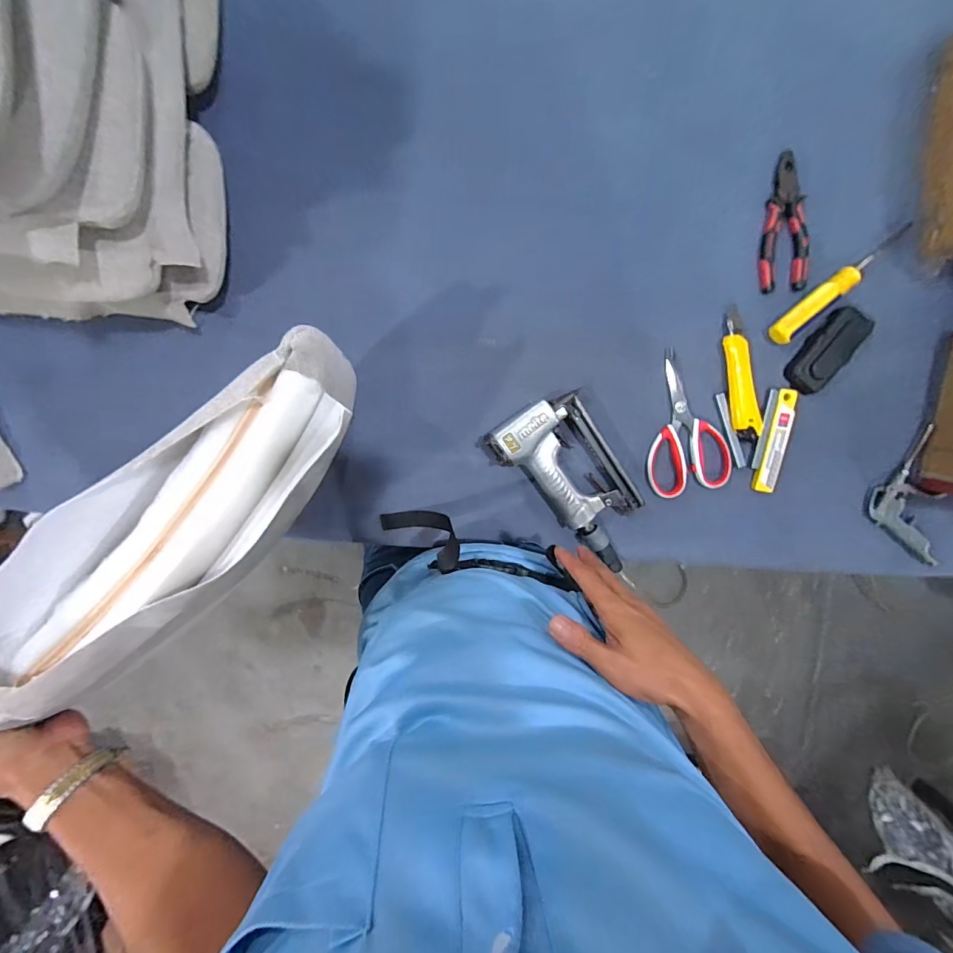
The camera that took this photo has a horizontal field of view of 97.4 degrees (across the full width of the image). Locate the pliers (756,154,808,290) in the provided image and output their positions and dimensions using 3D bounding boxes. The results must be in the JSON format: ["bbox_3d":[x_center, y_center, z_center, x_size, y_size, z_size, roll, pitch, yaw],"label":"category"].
[{"bbox_3d":[0.372,-0.307,0.508,0.058,0.010,0.152,-7,98,1],"label":"pliers"}]

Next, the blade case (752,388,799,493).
[{"bbox_3d":[0.392,-0.045,0.545,0.027,0.006,0.134,9,98,-2],"label":"blade case"}]

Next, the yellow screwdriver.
[{"bbox_3d":[0.442,-0.233,0.502,0.190,0.027,0.027,-40,97,5],"label":"yellow screwdriver"}]

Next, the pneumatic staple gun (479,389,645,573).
[{"bbox_3d":[0.134,0.002,0.543,0.125,0.048,0.239,-42,96,5],"label":"pneumatic staple gun"}]

